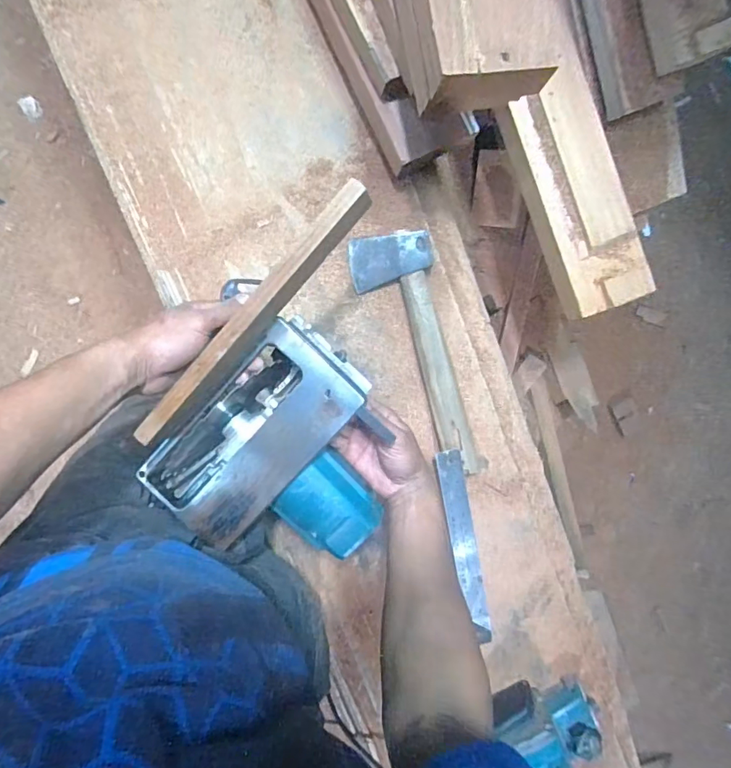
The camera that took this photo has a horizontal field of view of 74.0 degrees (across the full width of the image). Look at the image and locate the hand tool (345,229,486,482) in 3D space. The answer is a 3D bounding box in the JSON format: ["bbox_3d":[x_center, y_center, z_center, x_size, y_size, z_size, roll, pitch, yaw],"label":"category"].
[{"bbox_3d":[0.080,-0.037,0.667,0.113,0.041,0.355,-19,99,-3],"label":"hand tool"}]

